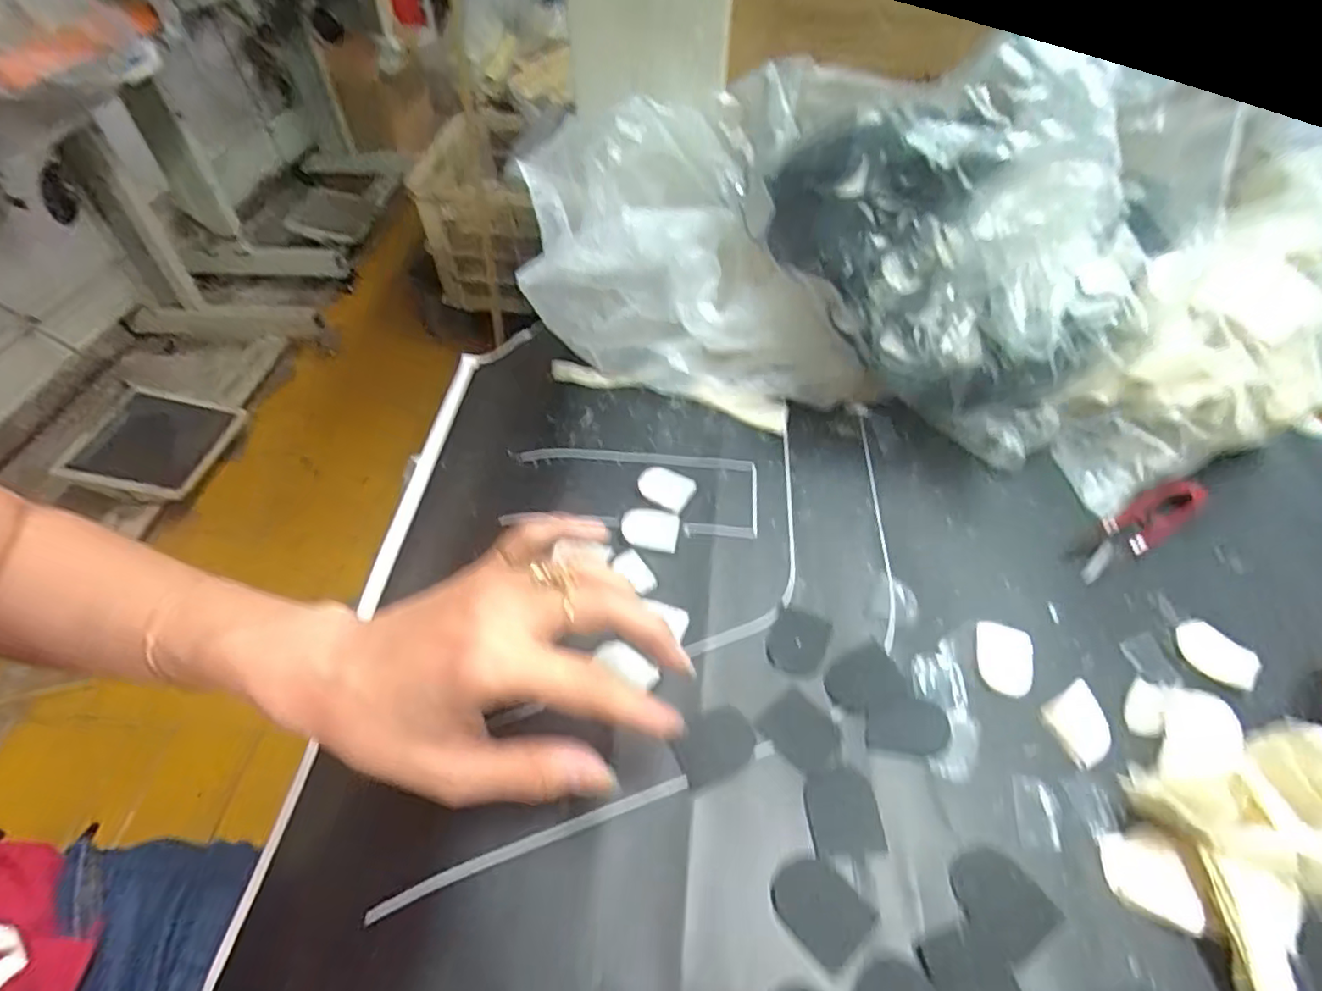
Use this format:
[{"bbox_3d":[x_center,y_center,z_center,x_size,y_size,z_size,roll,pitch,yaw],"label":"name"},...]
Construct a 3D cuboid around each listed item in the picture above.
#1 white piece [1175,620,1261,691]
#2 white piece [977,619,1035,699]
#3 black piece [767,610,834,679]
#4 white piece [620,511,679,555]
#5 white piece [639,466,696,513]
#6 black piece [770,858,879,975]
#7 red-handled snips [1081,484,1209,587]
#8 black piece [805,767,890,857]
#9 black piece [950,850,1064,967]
[{"bbox_3d":[0.258,0.074,0.296,0.023,0.006,0.032,-36,57,-28],"label":"white piece"},{"bbox_3d":[0.159,0.076,0.294,0.025,0.007,0.032,15,50,14],"label":"white piece"},{"bbox_3d":[0.066,0.070,0.304,0.027,0.004,0.033,17,50,16],"label":"black piece"},{"bbox_3d":[-0.006,0.018,0.349,0.030,0.005,0.025,7,48,7],"label":"white piece"},{"bbox_3d":[0.003,-0.005,0.368,0.033,0.004,0.026,27,53,23],"label":"white piece"},{"bbox_3d":[0.058,0.150,0.231,0.026,0.004,0.033,-33,55,-26],"label":"black piece"},{"bbox_3d":[0.260,0.015,0.343,0.098,0.011,0.023,-23,51,-19],"label":"red-handled snips"},{"bbox_3d":[0.072,0.125,0.252,0.028,0.004,0.031,-3,48,-2],"label":"black piece"},{"bbox_3d":[0.124,0.146,0.230,0.029,0.004,0.032,-24,52,-20],"label":"black piece"}]

